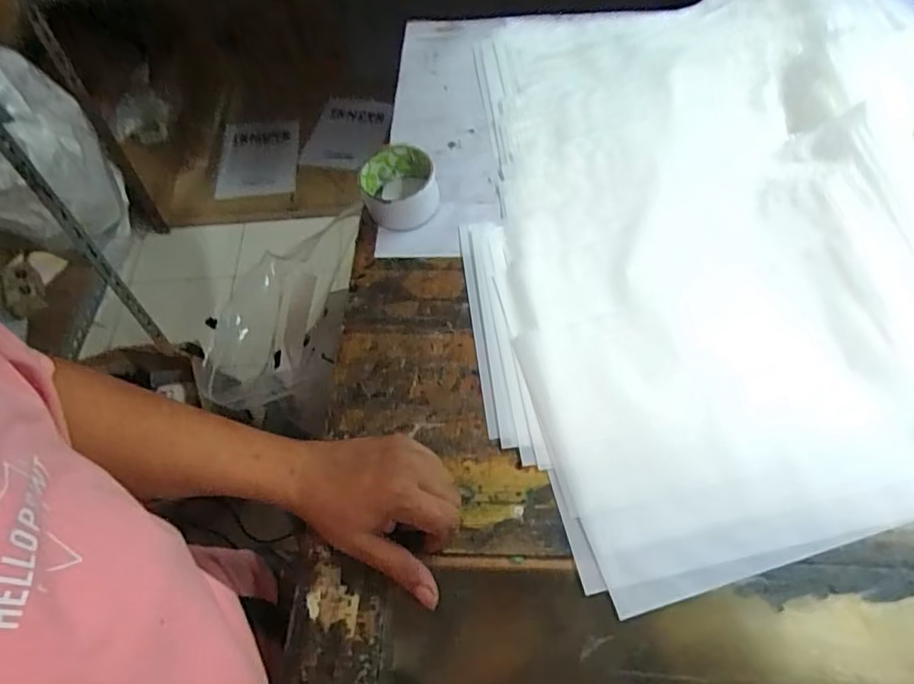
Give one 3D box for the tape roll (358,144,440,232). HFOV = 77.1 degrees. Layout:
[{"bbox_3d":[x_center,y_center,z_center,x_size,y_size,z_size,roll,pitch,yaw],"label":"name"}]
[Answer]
[{"bbox_3d":[-0.063,-0.166,0.630,0.078,0.052,0.083,-2,57,3],"label":"tape roll"}]

